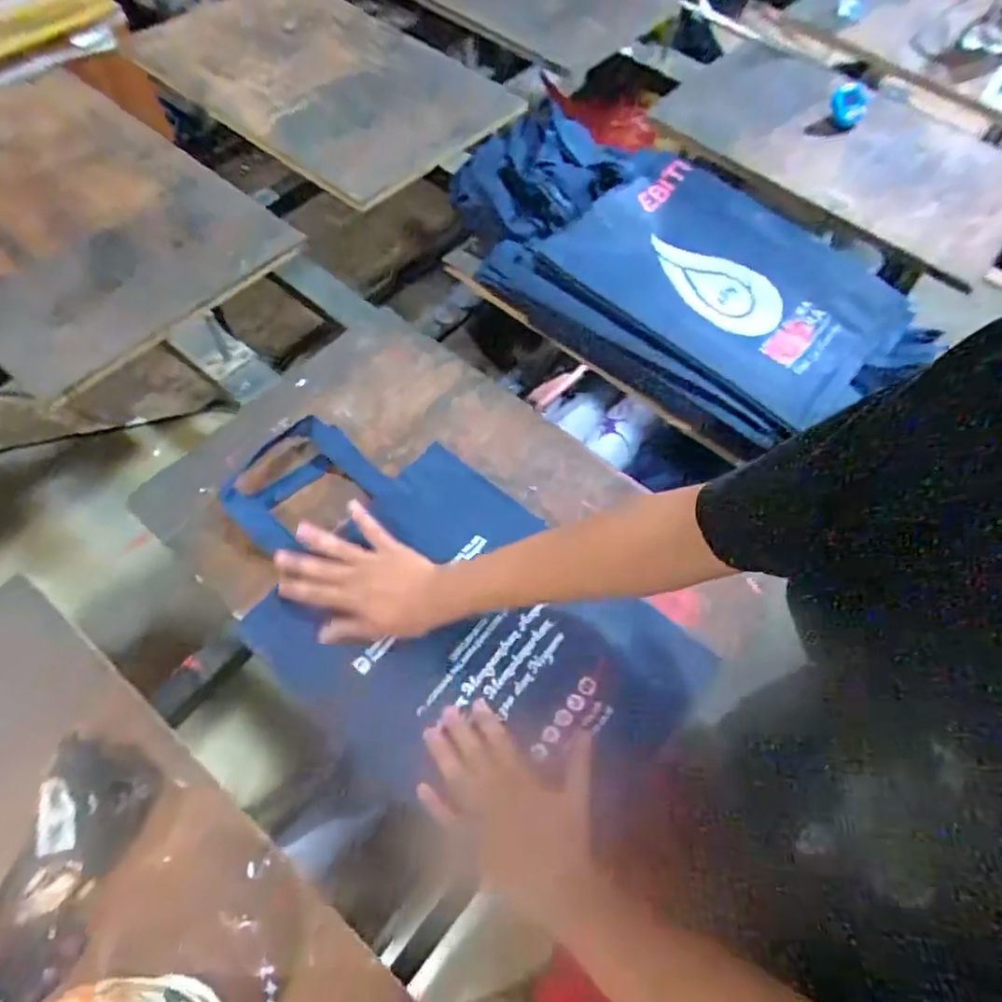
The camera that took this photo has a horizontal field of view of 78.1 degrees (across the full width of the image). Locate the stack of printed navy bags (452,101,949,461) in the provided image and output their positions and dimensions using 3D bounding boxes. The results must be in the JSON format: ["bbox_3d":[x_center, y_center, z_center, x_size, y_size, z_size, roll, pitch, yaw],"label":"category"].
[{"bbox_3d":[0.240,-0.329,0.807,0.585,0.119,0.405,36,66,15],"label":"stack of printed navy bags"}]

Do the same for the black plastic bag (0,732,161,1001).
[{"bbox_3d":[-0.341,0.290,0.482,0.086,0.028,0.190,6,60,-2],"label":"black plastic bag"}]

